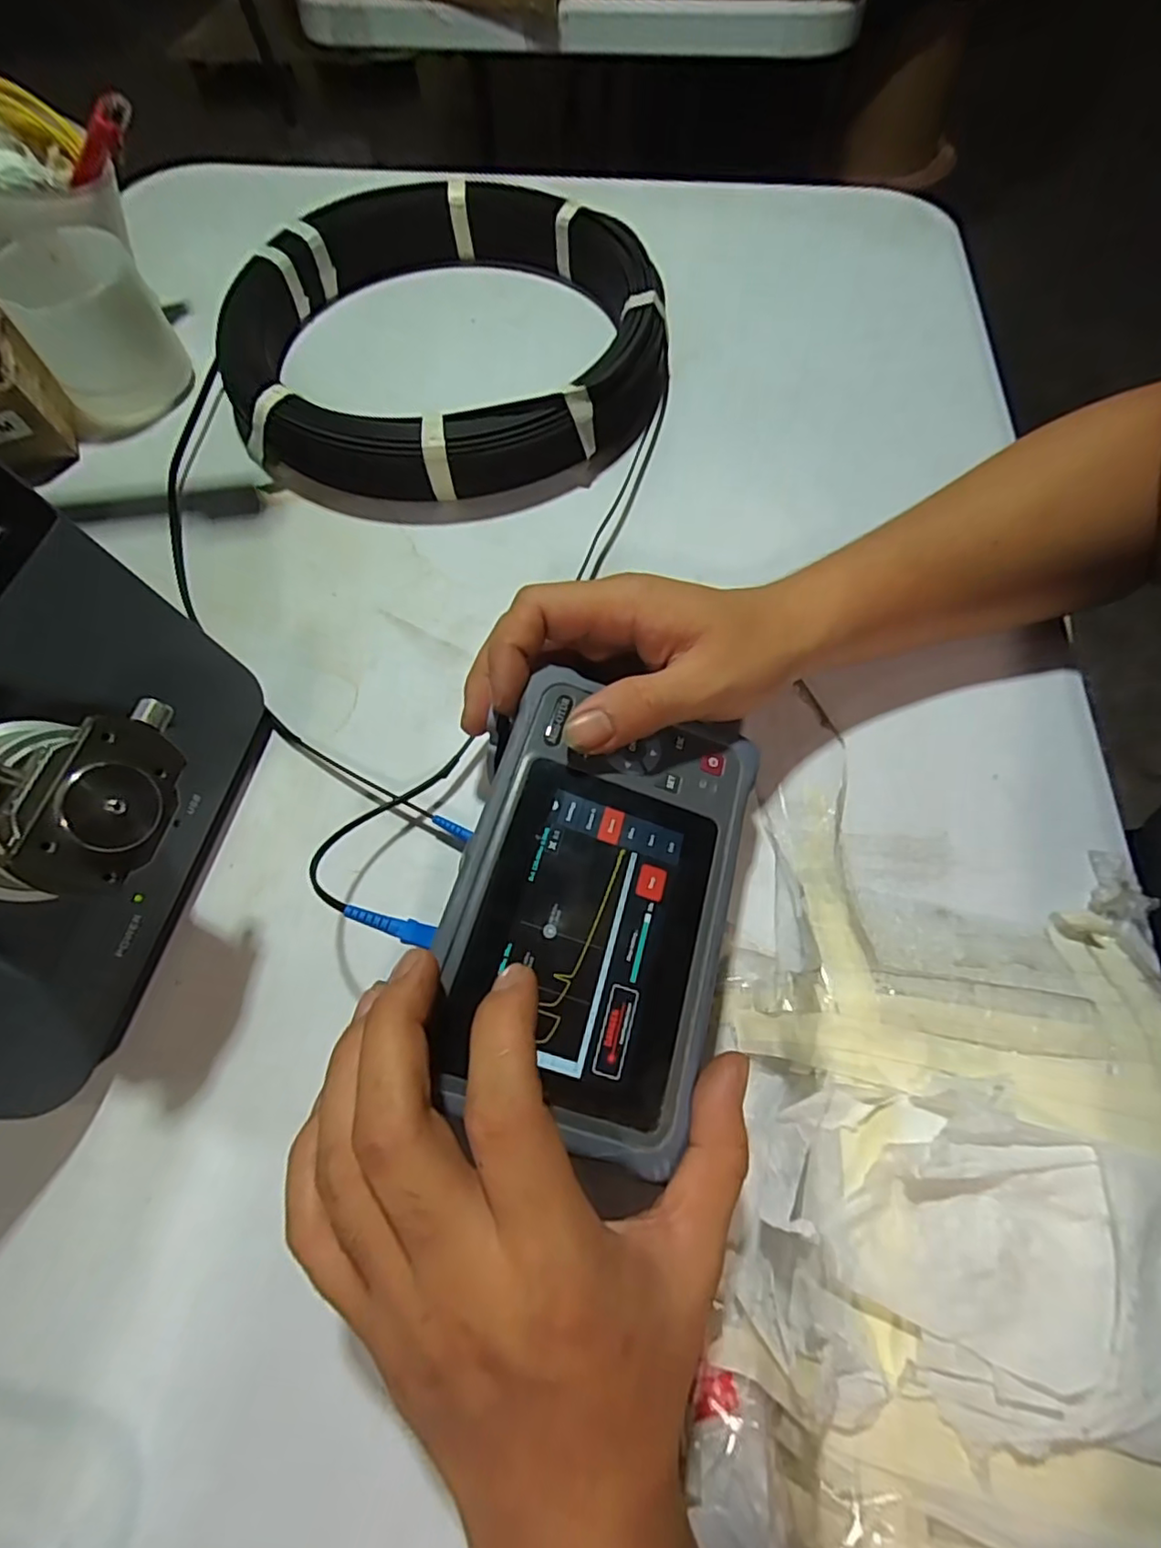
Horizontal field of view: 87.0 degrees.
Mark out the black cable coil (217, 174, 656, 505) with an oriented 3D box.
[{"bbox_3d":[-0.095,-0.301,0.422,0.280,0.055,0.266,0,65,0],"label":"black cable coil"}]

